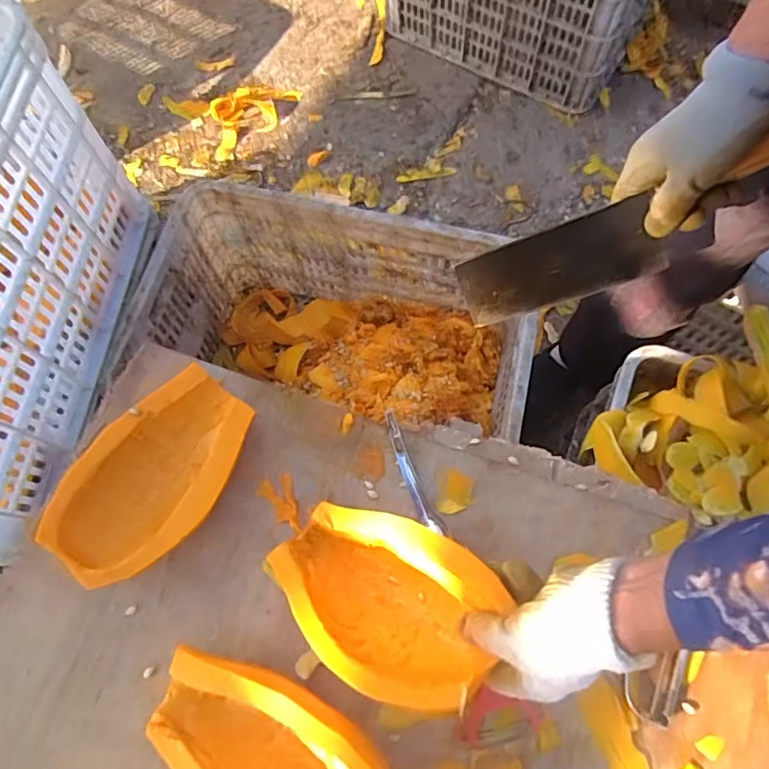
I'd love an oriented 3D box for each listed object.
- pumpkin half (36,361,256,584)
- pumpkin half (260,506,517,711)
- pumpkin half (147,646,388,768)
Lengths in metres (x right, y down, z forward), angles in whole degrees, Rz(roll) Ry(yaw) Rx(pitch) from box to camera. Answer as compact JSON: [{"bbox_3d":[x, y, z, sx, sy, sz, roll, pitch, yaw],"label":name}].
[{"bbox_3d":[-0.211,0.088,0.531,0.119,0.069,0.198,35,76,13],"label":"pumpkin half"},{"bbox_3d":[-0.003,0.174,0.462,0.180,0.072,0.127,27,74,11],"label":"pumpkin half"},{"bbox_3d":[-0.089,0.297,0.447,0.200,0.069,0.124,19,72,8],"label":"pumpkin half"}]

